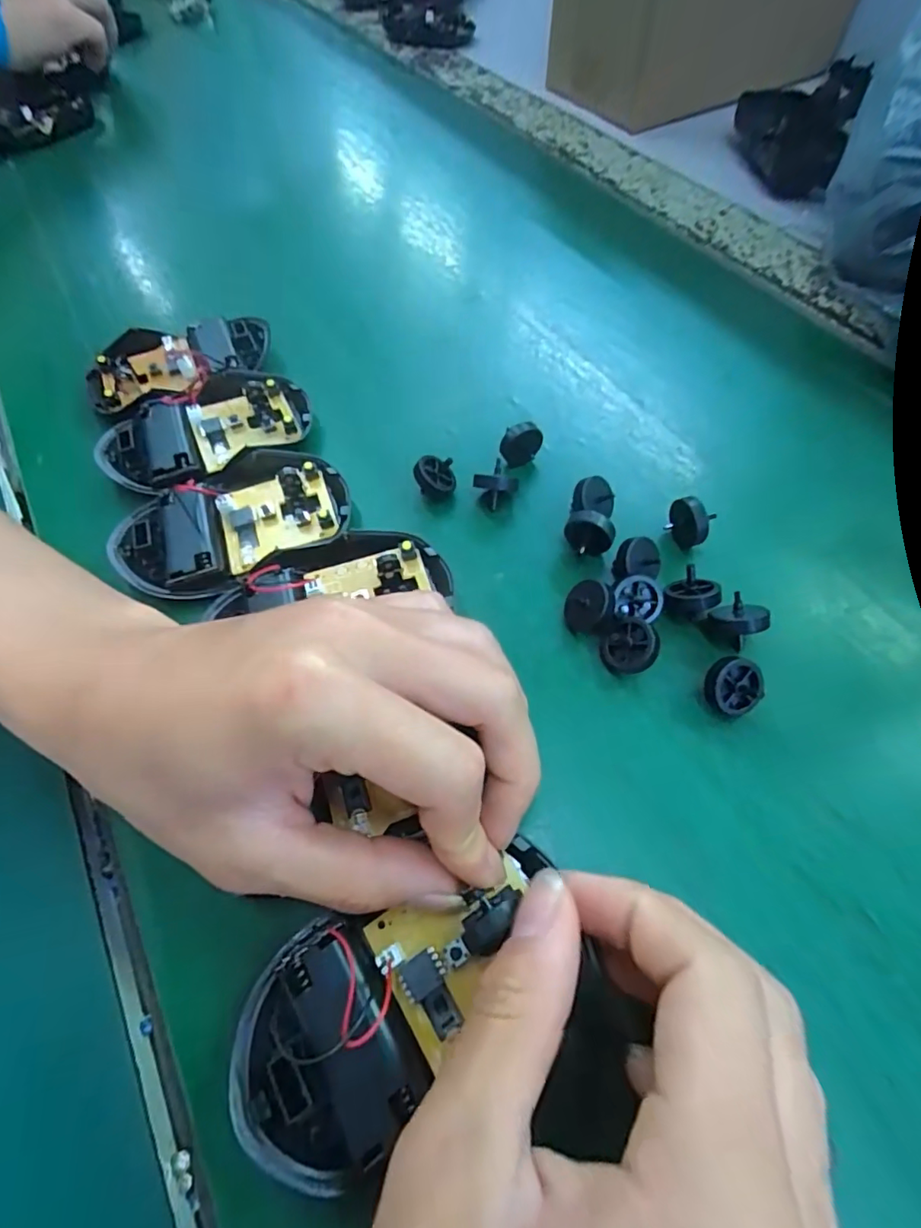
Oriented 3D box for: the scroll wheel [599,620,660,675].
[{"bbox_3d":[0.061,0.012,0.193,0.020,0.007,0.020,-10,73,37],"label":"scroll wheel"}]

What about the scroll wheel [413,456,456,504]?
[{"bbox_3d":[-0.011,-0.058,0.237,0.017,0.019,0.015,-6,61,0],"label":"scroll wheel"}]

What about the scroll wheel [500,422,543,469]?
[{"bbox_3d":[0.028,-0.077,0.243,0.019,0.024,0.004,-10,61,-1],"label":"scroll wheel"}]

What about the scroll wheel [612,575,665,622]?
[{"bbox_3d":[0.067,-0.006,0.202,0.018,0.011,0.017,4,103,-5],"label":"scroll wheel"}]

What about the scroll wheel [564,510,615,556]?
[{"bbox_3d":[0.052,-0.032,0.212,0.020,0.018,0.011,-6,61,-2],"label":"scroll wheel"}]

